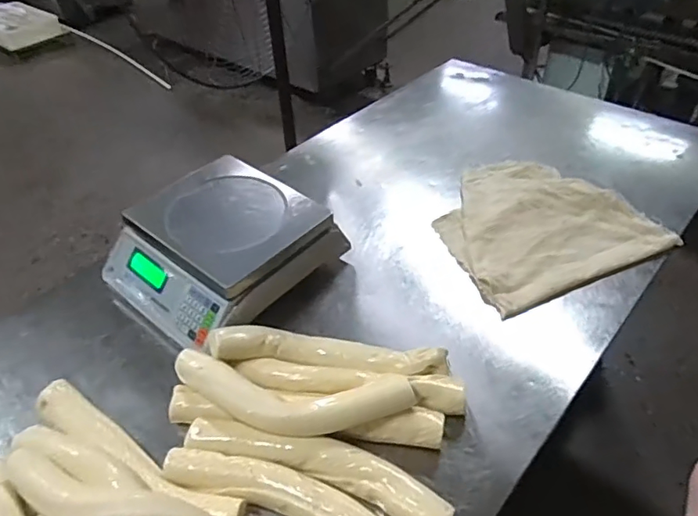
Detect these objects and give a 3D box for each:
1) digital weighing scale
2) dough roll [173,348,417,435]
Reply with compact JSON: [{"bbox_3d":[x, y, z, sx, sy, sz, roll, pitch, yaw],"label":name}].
[{"bbox_3d":[-0.222,-0.021,0.895,0.308,0.133,0.308,28,50,30],"label":"digital weighing scale"},{"bbox_3d":[-0.084,0.180,0.696,0.333,0.037,0.096,5,42,8],"label":"dough roll"}]

